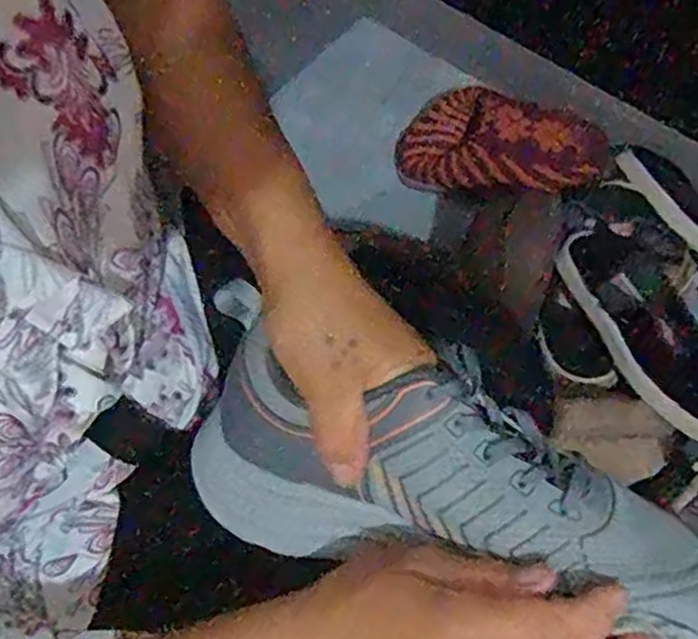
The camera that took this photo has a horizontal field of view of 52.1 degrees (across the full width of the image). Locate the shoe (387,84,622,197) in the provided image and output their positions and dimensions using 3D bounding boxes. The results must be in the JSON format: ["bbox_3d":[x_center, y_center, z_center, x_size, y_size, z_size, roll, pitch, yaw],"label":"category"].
[{"bbox_3d":[0.159,-0.194,0.773,0.235,0.056,0.098,10,73,22],"label":"shoe"}]

